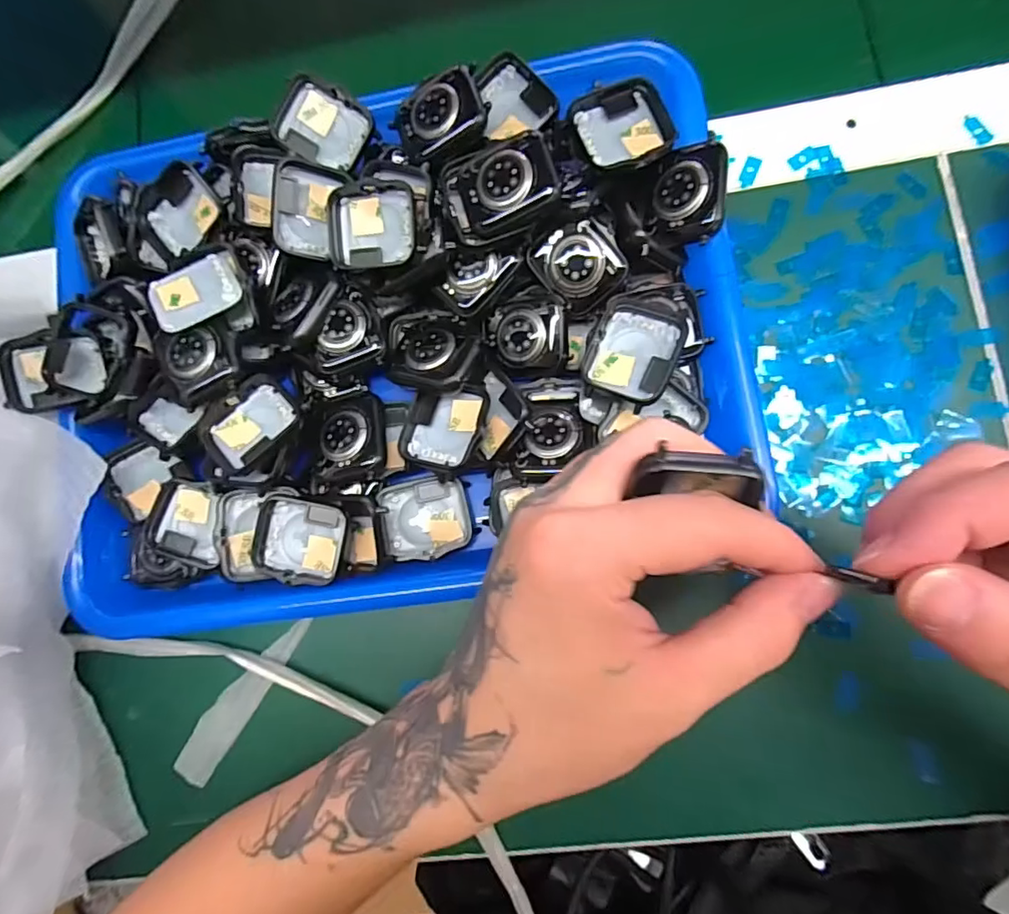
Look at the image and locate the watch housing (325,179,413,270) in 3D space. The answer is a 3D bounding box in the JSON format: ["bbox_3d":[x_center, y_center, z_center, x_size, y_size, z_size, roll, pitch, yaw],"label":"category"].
[{"bbox_3d":[-0.060,-0.107,0.249,0.041,0.010,0.036,1,103,10],"label":"watch housing"}]

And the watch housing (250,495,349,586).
[{"bbox_3d":[-0.094,0.039,0.253,0.042,0.009,0.037,8,84,8],"label":"watch housing"}]

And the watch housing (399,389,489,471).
[{"bbox_3d":[-0.028,-0.014,0.255,0.037,0.014,0.038,12,85,8],"label":"watch housing"}]

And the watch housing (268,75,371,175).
[{"bbox_3d":[-0.088,-0.160,0.265,0.042,0.010,0.035,29,91,-13],"label":"watch housing"}]

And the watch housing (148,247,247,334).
[{"bbox_3d":[-0.144,-0.079,0.254,0.043,0.011,0.033,-28,81,3],"label":"watch housing"}]

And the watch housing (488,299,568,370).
[{"bbox_3d":[0.010,-0.057,0.255,0.039,0.014,0.030,4,84,7],"label":"watch housing"}]

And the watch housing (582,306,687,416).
[{"bbox_3d":[0.057,-0.046,0.239,0.036,0.013,0.043,25,87,9],"label":"watch housing"}]

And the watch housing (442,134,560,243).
[{"bbox_3d":[-0.002,-0.118,0.237,0.049,0.010,0.038,-16,92,23],"label":"watch housing"}]

